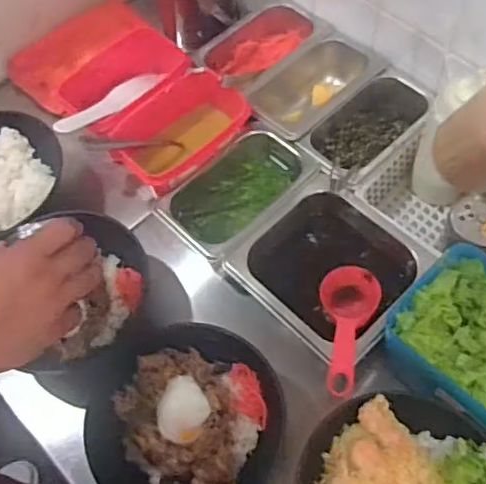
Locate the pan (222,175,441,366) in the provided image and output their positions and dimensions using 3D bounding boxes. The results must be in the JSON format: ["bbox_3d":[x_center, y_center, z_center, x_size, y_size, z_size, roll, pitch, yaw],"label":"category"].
[{"bbox_3d":[0.092,0.028,0.671,0.161,0.096,0.171,38,71,20],"label":"pan"}]

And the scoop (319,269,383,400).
[{"bbox_3d":[0.103,0.087,0.616,0.062,0.050,0.143,10,36,9],"label":"scoop"}]

